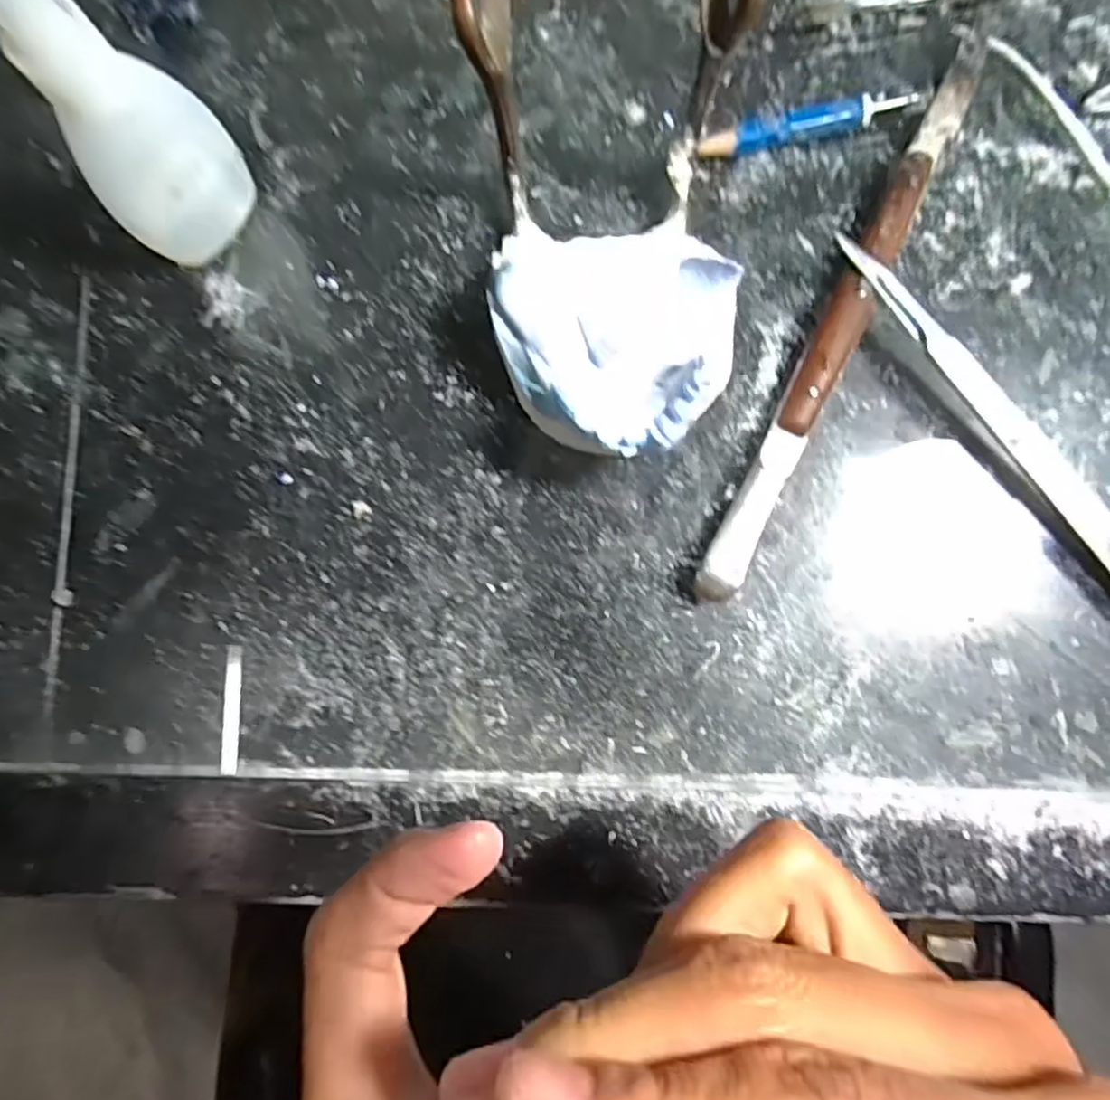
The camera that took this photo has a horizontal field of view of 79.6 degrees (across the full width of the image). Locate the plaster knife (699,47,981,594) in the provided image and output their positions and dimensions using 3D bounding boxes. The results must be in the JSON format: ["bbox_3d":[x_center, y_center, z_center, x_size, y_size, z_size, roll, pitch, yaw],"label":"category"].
[{"bbox_3d":[0.079,-0.063,0.180,0.012,0.008,0.168,27,87,3],"label":"plaster knife"}]

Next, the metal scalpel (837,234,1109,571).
[{"bbox_3d":[0.123,-0.030,0.175,0.013,0.010,0.134,-39,86,-2],"label":"metal scalpel"}]

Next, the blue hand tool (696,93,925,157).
[{"bbox_3d":[0.069,-0.120,0.186,0.060,0.008,0.011,-13,85,0],"label":"blue hand tool"}]

